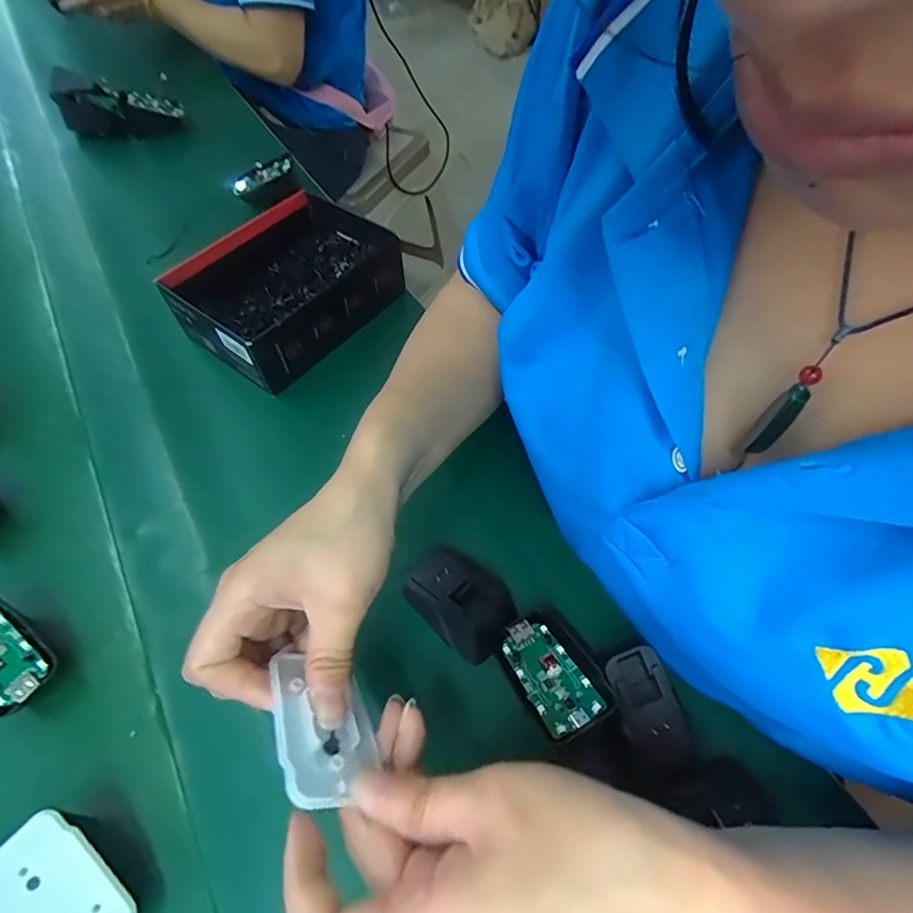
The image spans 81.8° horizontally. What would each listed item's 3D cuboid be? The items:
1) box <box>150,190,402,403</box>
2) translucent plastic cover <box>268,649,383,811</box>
[{"bbox_3d":[-0.142,-0.154,0.465,0.122,0.061,0.178,35,65,24],"label":"box"},{"bbox_3d":[-0.055,0.109,0.220,0.041,0.006,0.068,14,26,-35],"label":"translucent plastic cover"}]

